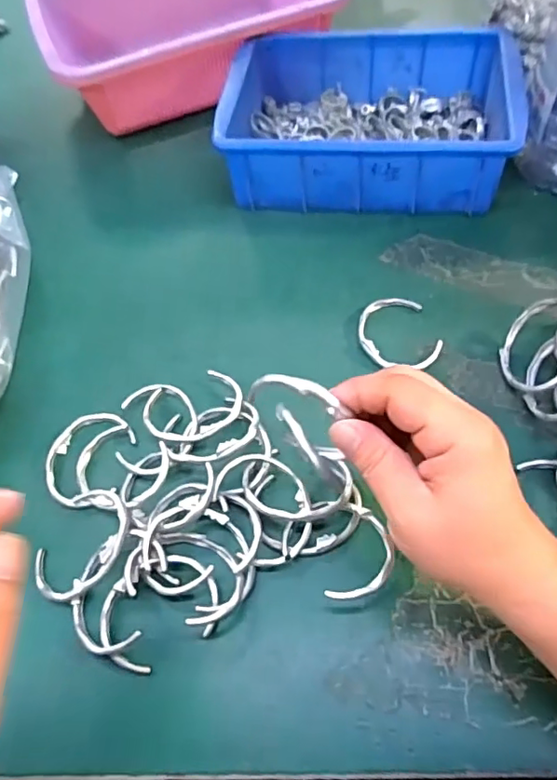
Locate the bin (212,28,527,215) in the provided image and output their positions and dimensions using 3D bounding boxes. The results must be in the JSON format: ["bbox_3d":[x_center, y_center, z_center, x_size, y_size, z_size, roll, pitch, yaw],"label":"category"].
[{"bbox_3d":[0.079,-0.241,0.496,0.235,0.072,0.164,4,58,7],"label":"bin"}]

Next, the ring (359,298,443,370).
[{"bbox_3d":[0.087,-0.042,0.408,0.054,0.005,0.065,-14,58,-4],"label":"ring"}]

